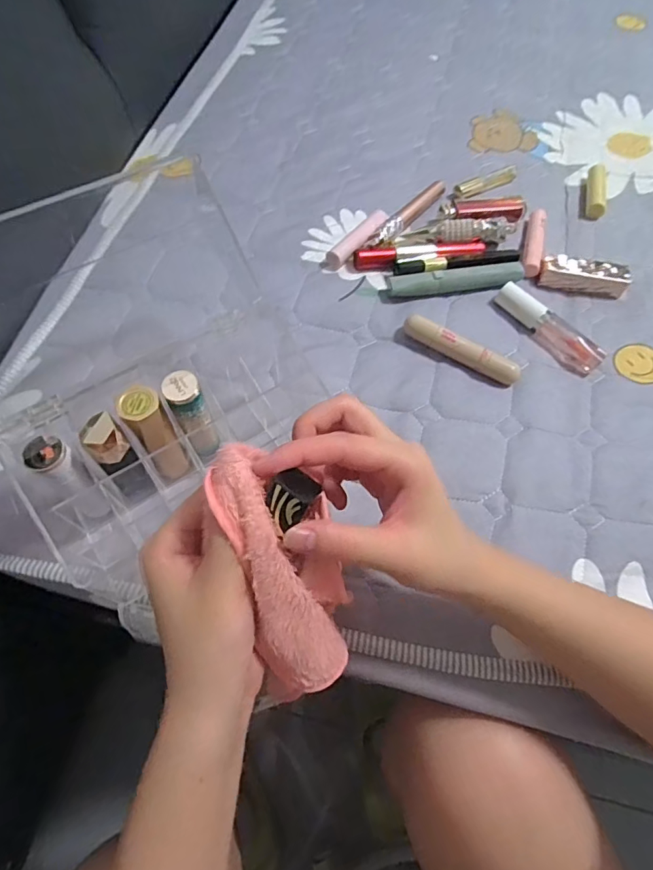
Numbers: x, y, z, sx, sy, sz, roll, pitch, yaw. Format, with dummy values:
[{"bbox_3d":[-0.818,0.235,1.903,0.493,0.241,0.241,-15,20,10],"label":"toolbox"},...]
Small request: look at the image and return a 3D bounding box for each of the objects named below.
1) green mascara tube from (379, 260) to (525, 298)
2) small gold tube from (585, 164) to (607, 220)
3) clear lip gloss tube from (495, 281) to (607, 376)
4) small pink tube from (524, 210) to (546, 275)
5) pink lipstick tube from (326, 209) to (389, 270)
[{"bbox_3d":[0.117,-0.140,0.435,0.128,0.023,0.019,-6,64,-6],"label":"green mascara tube"},{"bbox_3d":[0.290,-0.264,0.514,0.019,0.014,0.077,14,64,4],"label":"small gold tube"},{"bbox_3d":[0.197,-0.096,0.425,0.022,0.020,0.104,-40,72,-19],"label":"clear lip gloss tube"},{"bbox_3d":[0.205,-0.189,0.470,0.016,0.013,0.082,16,64,5],"label":"small pink tube"},{"bbox_3d":[0.030,-0.187,0.457,0.022,0.015,0.087,38,68,15],"label":"pink lipstick tube"}]

